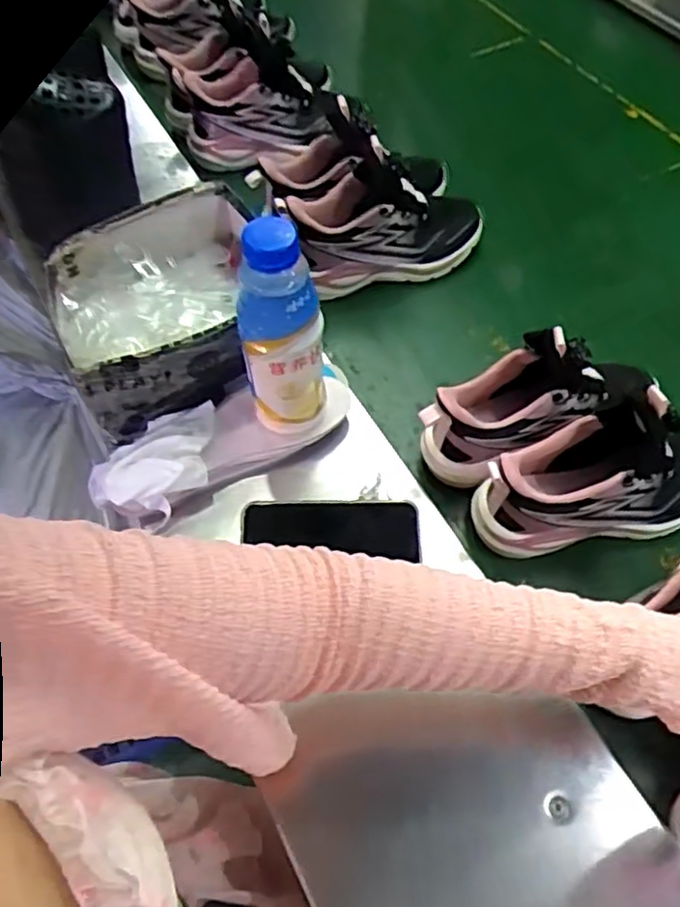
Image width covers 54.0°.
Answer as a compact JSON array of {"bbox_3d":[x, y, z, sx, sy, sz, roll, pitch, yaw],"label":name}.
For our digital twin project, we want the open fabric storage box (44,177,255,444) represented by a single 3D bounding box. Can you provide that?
[{"bbox_3d":[-0.163,-0.139,0.632,0.184,0.093,0.186,-20,58,-12],"label":"open fabric storage box"}]

